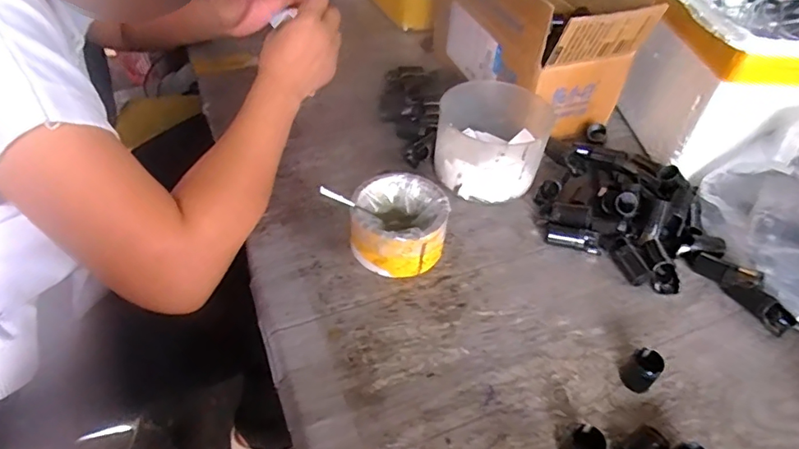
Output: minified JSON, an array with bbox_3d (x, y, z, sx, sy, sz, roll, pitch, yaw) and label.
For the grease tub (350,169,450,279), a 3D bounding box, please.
[{"bbox_3d":[0.001,-0.001,0.469,0.081,0.048,0.087,2,44,-2],"label":"grease tub"}]

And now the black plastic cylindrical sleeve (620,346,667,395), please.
[{"bbox_3d":[0.183,0.110,0.391,0.022,0.030,0.021,2,44,-2],"label":"black plastic cylindrical sleeve"}]

